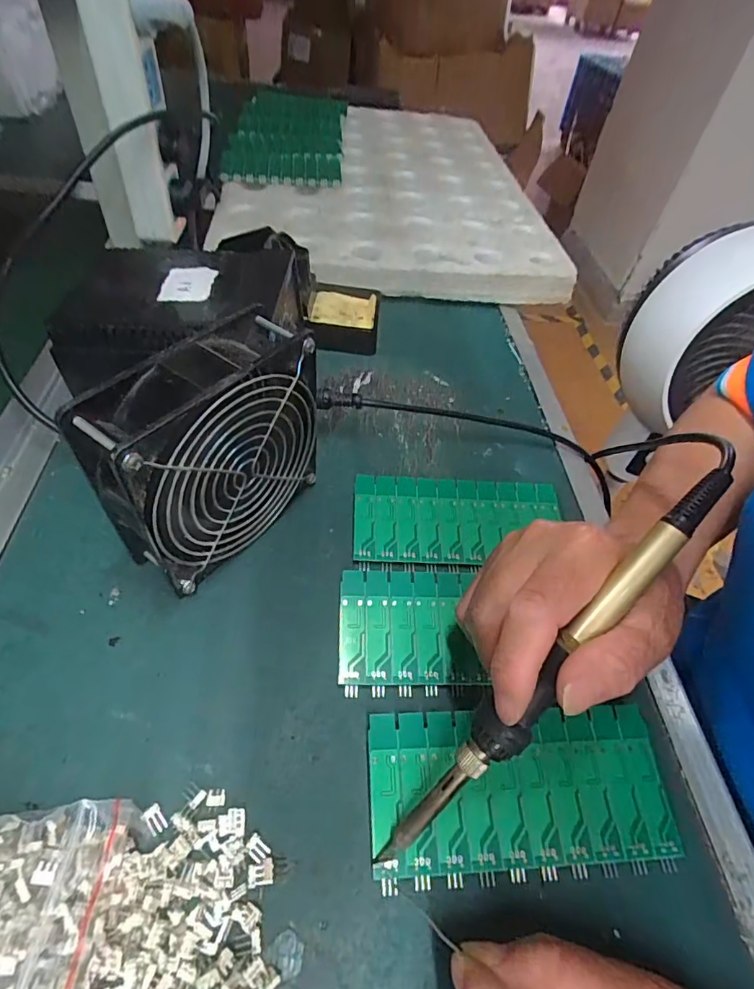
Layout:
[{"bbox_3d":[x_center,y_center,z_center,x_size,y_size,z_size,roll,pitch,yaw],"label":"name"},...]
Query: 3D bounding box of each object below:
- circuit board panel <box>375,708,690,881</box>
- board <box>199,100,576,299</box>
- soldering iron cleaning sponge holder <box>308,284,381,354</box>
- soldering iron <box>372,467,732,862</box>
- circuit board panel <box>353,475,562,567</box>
[{"bbox_3d":[0.066,0.134,0.224,0.137,0.004,0.063,1,59,-6],"label":"circuit board panel"},{"bbox_3d":[0.006,-0.404,0.629,0.367,0.056,0.518,0,51,-6],"label":"board"},{"bbox_3d":[-0.030,-0.160,0.444,0.061,0.026,0.074,5,51,-2],"label":"soldering iron cleaning sponge holder"},{"bbox_3d":[0.068,0.071,0.194,0.019,0.013,0.203,40,92,24],"label":"soldering iron"},{"bbox_3d":[0.053,0.017,0.318,0.135,0.012,0.062,2,51,-4],"label":"circuit board panel"}]

